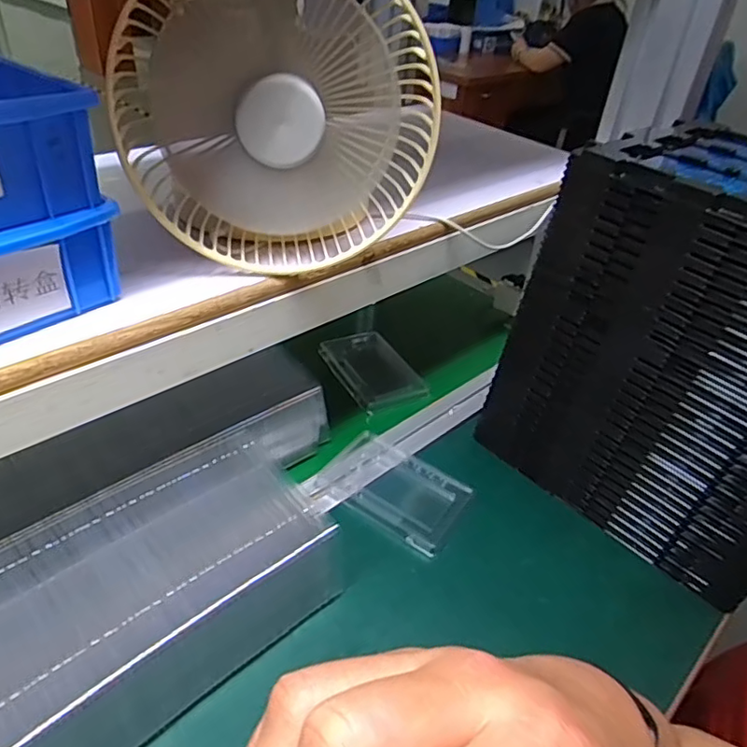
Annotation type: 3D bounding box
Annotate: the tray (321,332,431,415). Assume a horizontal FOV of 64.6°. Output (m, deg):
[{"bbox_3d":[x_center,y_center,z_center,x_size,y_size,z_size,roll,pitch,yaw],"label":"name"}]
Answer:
[{"bbox_3d":[-0.002,-0.006,0.716,0.088,0.021,0.132,-17,42,-27],"label":"tray"}]

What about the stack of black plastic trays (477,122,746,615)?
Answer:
[{"bbox_3d":[0.300,-0.019,0.534,0.215,0.316,0.276,-25,46,-35],"label":"stack of black plastic trays"}]

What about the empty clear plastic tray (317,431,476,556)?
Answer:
[{"bbox_3d":[0.020,0.111,0.572,0.134,0.014,0.088,26,41,25],"label":"empty clear plastic tray"}]

